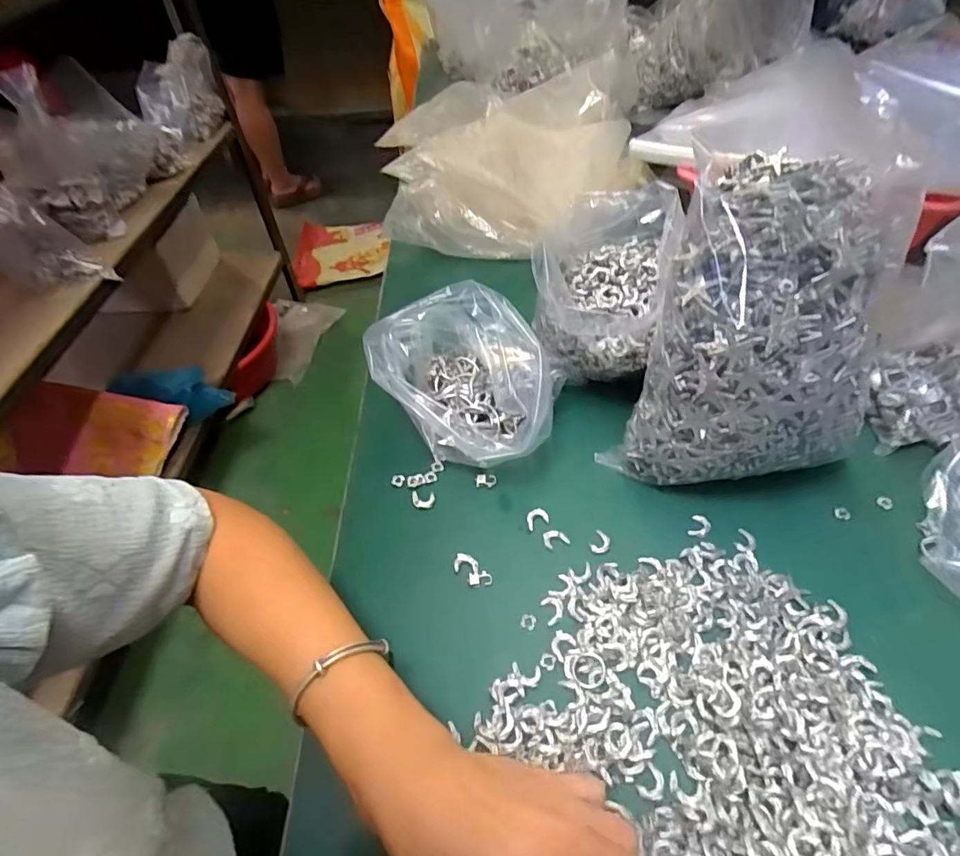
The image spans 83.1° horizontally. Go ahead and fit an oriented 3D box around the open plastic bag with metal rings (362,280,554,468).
[{"bbox_3d":[-0.009,-0.038,0.455,0.151,0.109,0.115,25,55,24],"label":"open plastic bag with metal rings"}]

